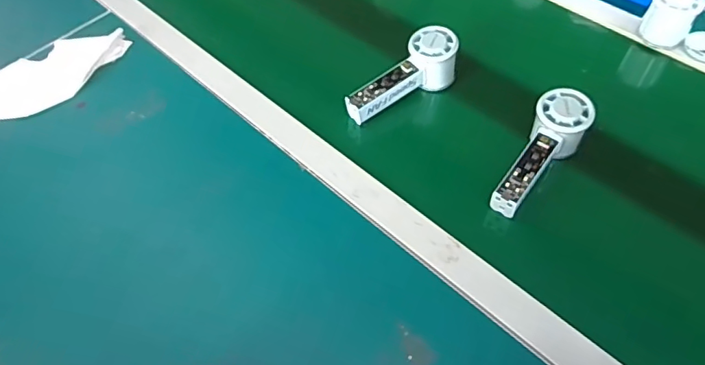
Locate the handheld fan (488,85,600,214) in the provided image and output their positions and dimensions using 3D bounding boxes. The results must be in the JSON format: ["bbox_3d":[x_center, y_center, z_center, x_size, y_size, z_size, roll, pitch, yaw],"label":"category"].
[{"bbox_3d":[0.199,-0.029,0.550,0.057,0.048,0.156,32,78,22],"label":"handheld fan"}]

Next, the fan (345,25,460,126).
[{"bbox_3d":[0.060,-0.124,0.628,0.153,0.054,0.055,-36,60,-4],"label":"fan"}]

